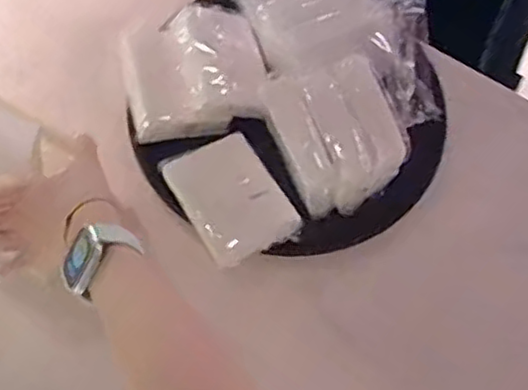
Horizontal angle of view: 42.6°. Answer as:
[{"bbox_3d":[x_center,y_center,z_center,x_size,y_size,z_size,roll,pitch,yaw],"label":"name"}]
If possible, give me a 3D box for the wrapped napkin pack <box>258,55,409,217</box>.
[{"bbox_3d":[0.071,-0.057,0.692,0.118,0.079,0.135,-22,68,-11],"label":"wrapped napkin pack"}]

